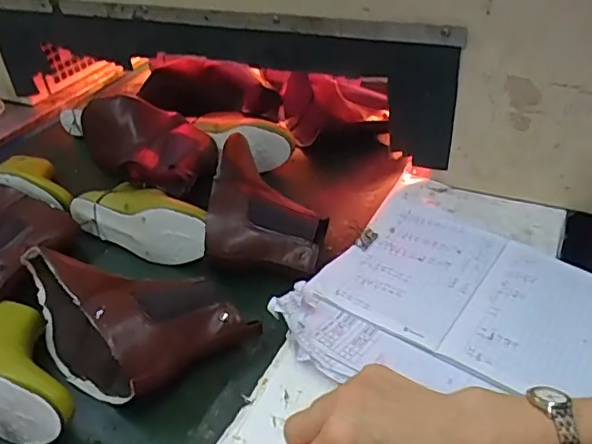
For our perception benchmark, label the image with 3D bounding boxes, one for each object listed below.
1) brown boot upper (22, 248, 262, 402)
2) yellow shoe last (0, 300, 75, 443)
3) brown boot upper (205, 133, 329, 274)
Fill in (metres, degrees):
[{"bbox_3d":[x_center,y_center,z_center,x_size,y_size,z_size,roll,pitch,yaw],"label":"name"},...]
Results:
[{"bbox_3d":[-0.204,0.089,0.641,0.263,0.107,0.168,24,48,33],"label":"brown boot upper"},{"bbox_3d":[-0.308,0.149,0.602,0.244,0.083,0.112,20,46,30],"label":"yellow shoe last"},{"bbox_3d":[-0.033,-0.046,0.760,0.145,0.065,0.231,2,39,9],"label":"brown boot upper"}]

